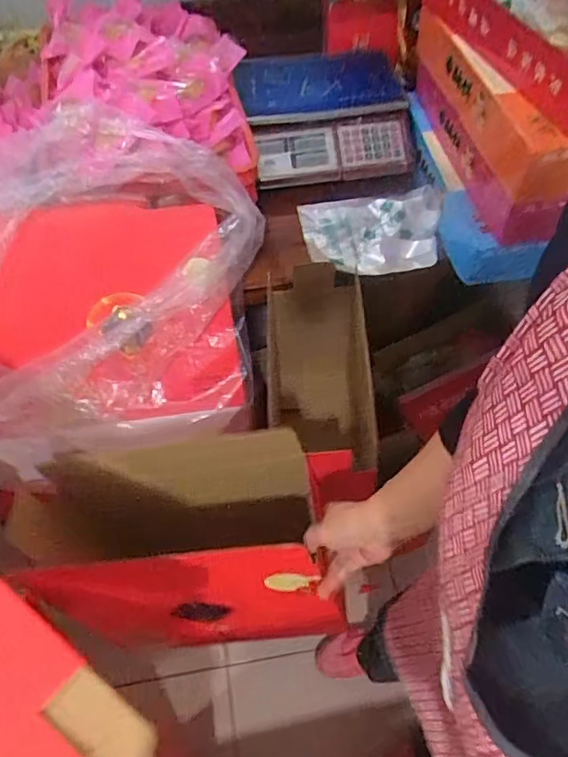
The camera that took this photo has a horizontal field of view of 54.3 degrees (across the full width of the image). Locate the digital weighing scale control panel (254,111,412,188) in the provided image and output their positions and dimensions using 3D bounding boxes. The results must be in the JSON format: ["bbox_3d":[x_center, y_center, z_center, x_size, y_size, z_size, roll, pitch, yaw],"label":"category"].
[{"bbox_3d":[0.092,-0.426,1.030,0.282,0.027,0.111,-6,92,1],"label":"digital weighing scale control panel"}]

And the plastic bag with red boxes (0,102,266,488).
[{"bbox_3d":[-0.340,-0.103,0.892,0.623,0.395,0.348,-13,58,-5],"label":"plastic bag with red boxes"}]

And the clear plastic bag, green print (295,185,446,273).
[{"bbox_3d":[0.155,-0.264,0.993,0.247,0.032,0.181,-2,57,3],"label":"clear plastic bag, green print"}]

